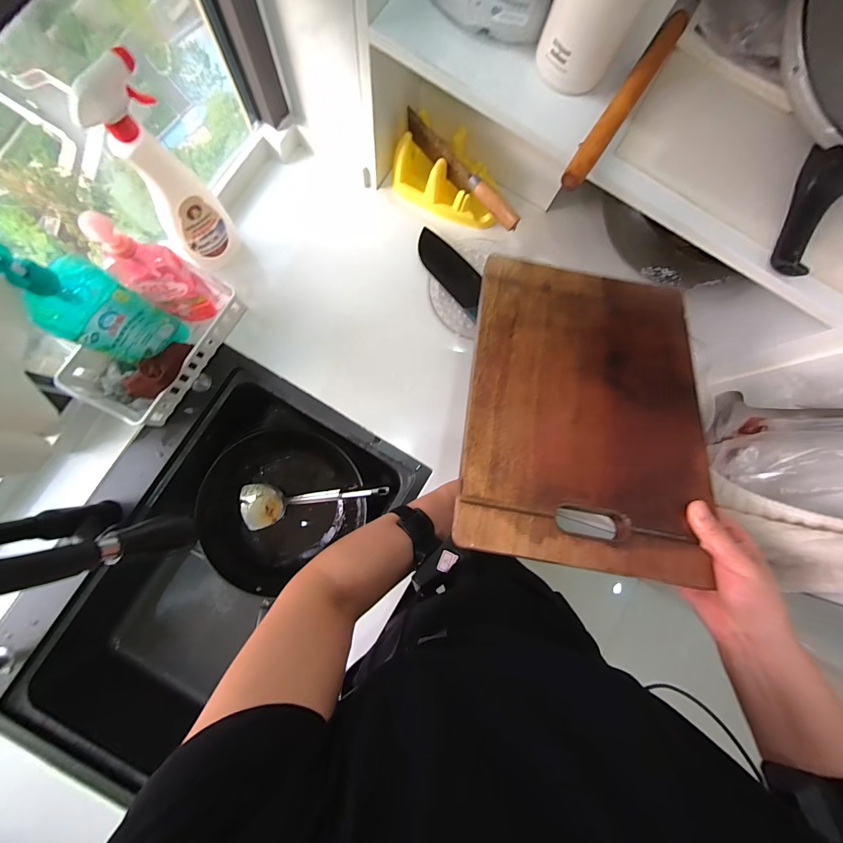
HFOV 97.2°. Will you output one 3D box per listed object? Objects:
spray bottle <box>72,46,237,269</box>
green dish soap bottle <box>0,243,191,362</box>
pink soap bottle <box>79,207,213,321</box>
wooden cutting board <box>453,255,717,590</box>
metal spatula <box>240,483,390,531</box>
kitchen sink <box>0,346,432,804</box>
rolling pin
[{"bbox_3d":[-0.337,-0.314,0.504,0.050,0.275,0.108,29,83,-1],"label":"spray bottle"},{"bbox_3d":[-0.428,-0.145,0.493,0.068,0.268,0.103,23,83,-2],"label":"green dish soap bottle"},{"bbox_3d":[-0.375,-0.208,0.537,0.053,0.233,0.072,39,83,0],"label":"pink soap bottle"},{"bbox_3d":[0.181,-0.028,0.410,0.251,0.009,0.355,10,67,0],"label":"wooden cutting board"},{"bbox_3d":[-0.221,0.163,0.780,0.355,0.055,0.097,-10,85,19],"label":"metal spatula"},{"bbox_3d":[-0.369,0.276,0.715,0.411,0.224,0.713,33,83,-1],"label":"kitchen sink"},{"bbox_3d":[0.244,-0.385,0.438,0.027,0.021,0.278,34,83,-1],"label":"rolling pin"}]

